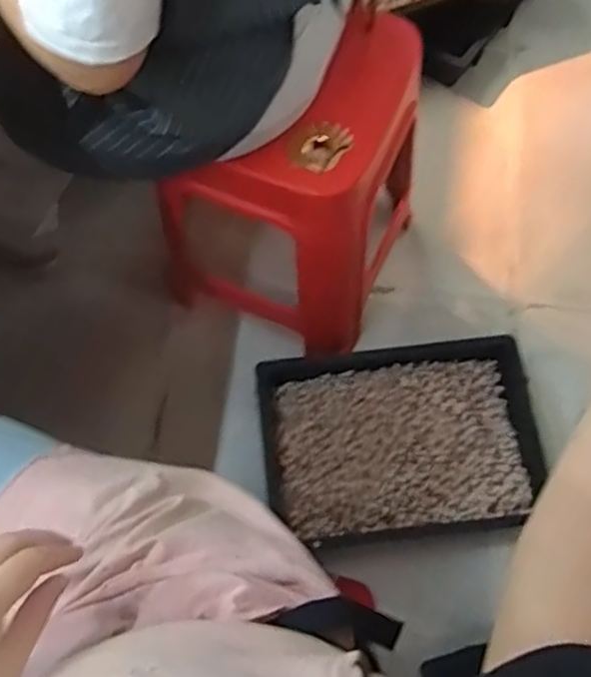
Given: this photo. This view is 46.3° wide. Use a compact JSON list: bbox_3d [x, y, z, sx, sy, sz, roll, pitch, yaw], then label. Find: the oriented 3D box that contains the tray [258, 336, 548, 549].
[{"bbox_3d":[0.180,0.169,1.188,0.466,0.089,0.311,-7,71,-3],"label":"tray"}]

